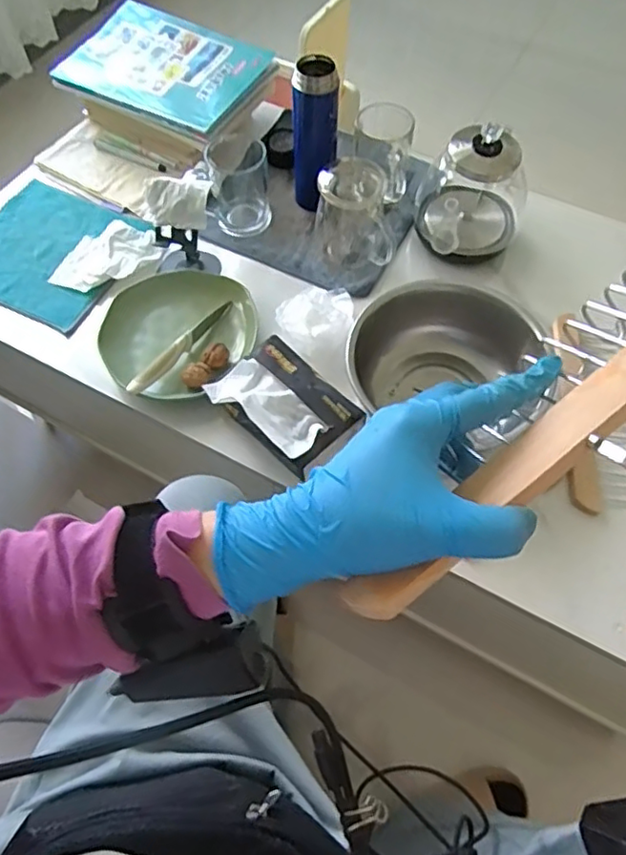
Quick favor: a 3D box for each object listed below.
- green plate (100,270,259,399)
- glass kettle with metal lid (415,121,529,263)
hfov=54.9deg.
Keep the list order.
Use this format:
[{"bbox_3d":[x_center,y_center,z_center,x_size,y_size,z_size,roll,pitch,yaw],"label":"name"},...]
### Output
[{"bbox_3d":[-0.174,-0.125,0.783,0.199,0.033,0.196,0,61,0],"label":"green plate"},{"bbox_3d":[0.211,-0.306,0.802,0.142,0.151,0.135,15,62,8],"label":"glass kettle with metal lid"}]

